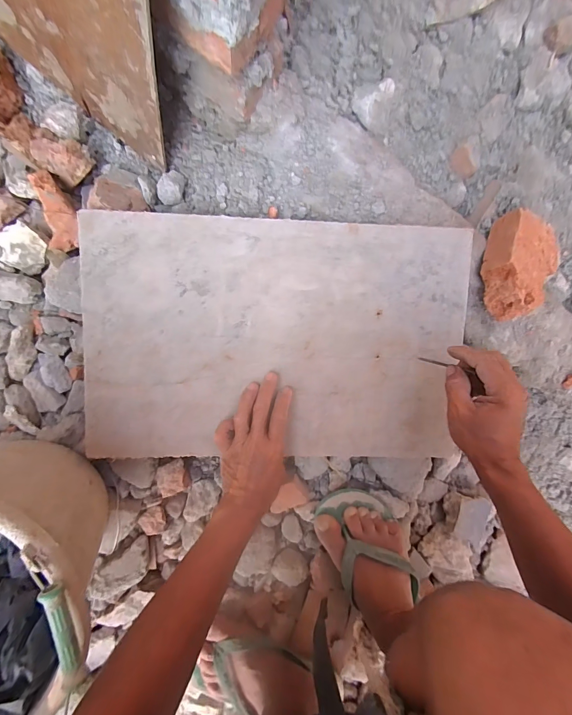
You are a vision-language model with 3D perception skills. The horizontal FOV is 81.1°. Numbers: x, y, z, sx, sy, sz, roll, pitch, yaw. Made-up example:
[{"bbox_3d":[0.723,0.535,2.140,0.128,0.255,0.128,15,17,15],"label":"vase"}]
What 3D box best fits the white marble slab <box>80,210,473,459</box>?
[{"bbox_3d":[-0.009,-0.018,0.422,0.463,0.018,0.294,2,96,-3],"label":"white marble slab"}]

